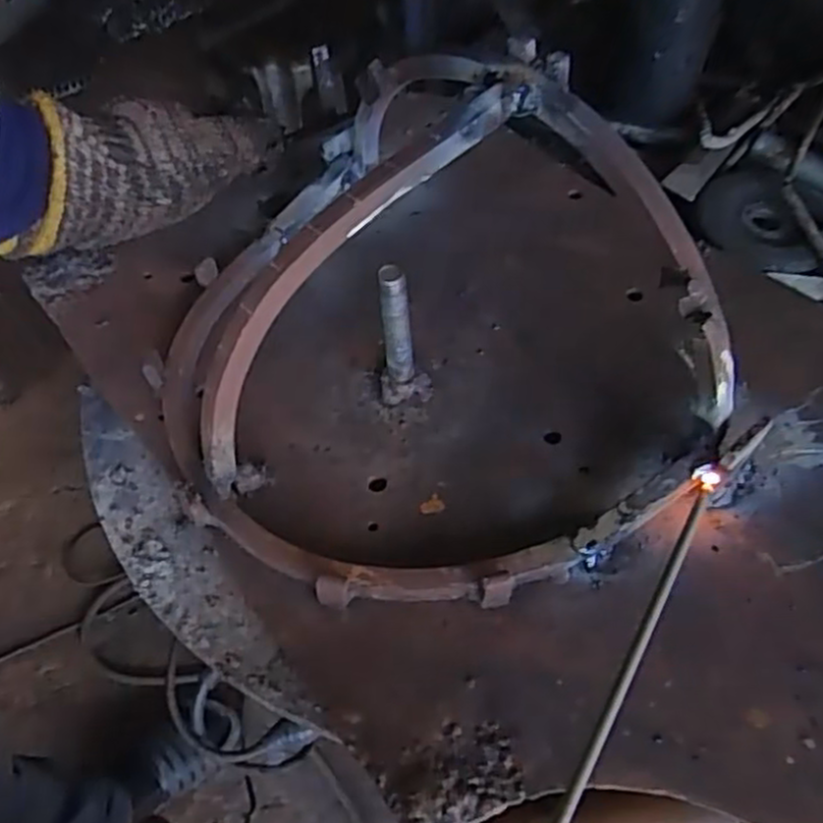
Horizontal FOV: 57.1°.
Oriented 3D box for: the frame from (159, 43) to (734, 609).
[{"bbox_3d":[-0.015,-0.040,0.300,0.189,0.119,0.231,-31,59,-14],"label":"frame"}]

